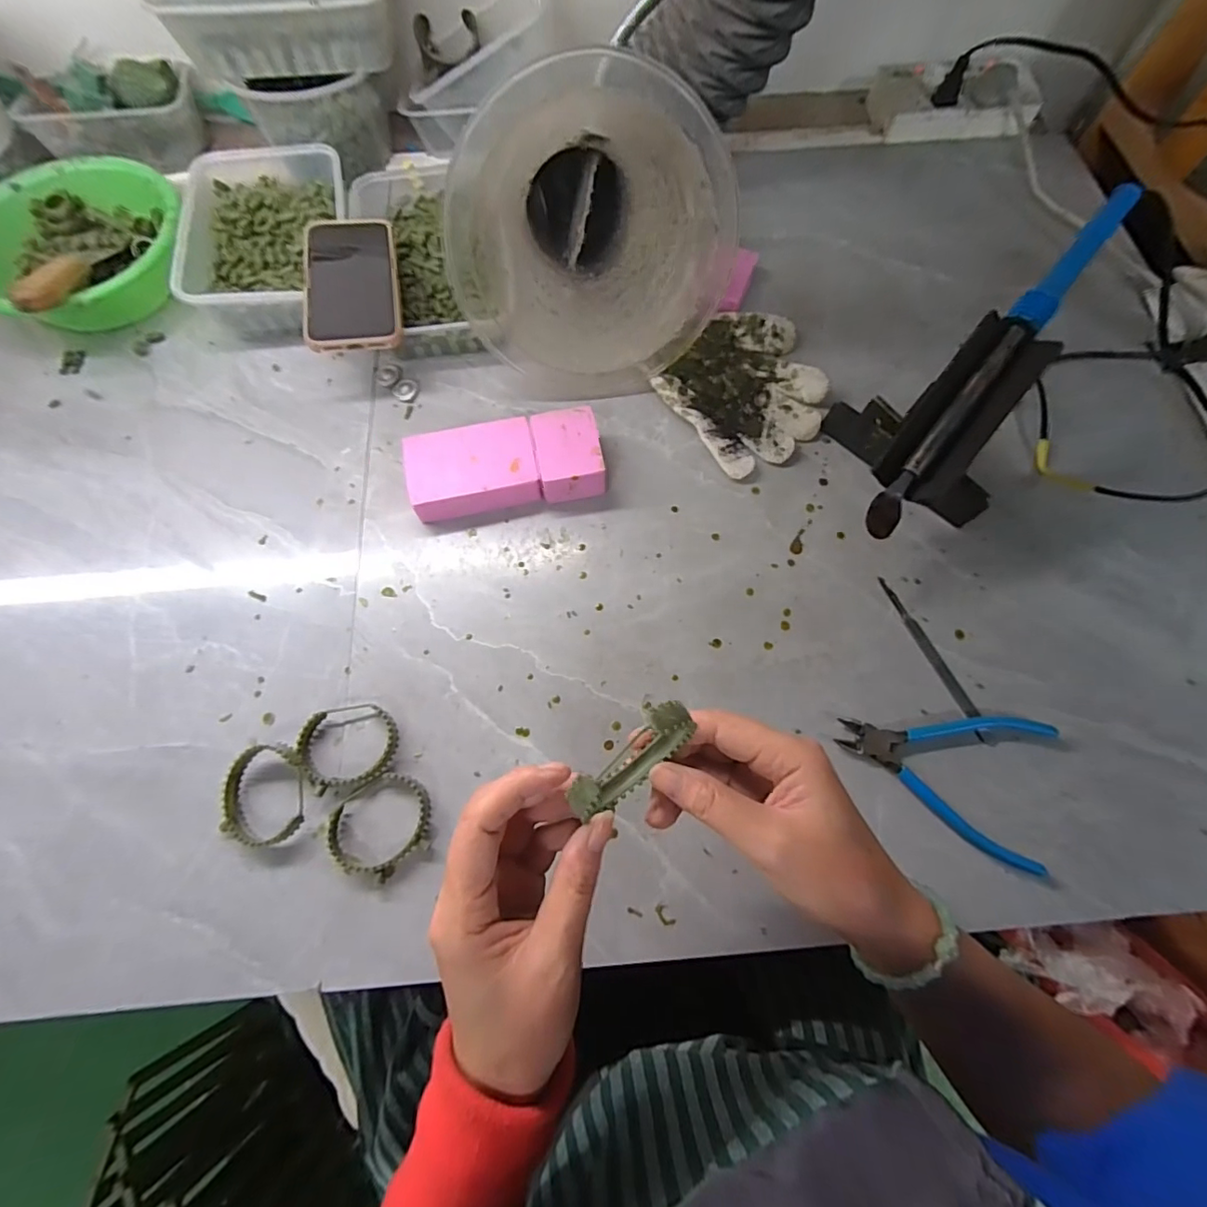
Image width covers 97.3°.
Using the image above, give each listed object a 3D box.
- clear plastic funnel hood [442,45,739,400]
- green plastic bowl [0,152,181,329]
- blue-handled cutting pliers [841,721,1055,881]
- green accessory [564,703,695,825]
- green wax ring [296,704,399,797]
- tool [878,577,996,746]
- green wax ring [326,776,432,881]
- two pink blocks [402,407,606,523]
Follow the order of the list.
[{"bbox_3d":[-0.004,-0.294,0.436,0.206,0.192,0.136,4,70,2],"label":"clear plastic funnel hood"},{"bbox_3d":[-0.503,-0.343,0.513,0.203,0.079,0.200,29,73,10],"label":"green plastic bowl"},{"bbox_3d":[0.243,0.109,0.379,0.140,0.014,0.102,23,72,8],"label":"blue-handled cutting pliers"},{"bbox_3d":[0.013,0.073,0.245,0.066,0.057,0.021,-39,74,-13],"label":"green accessory"},{"bbox_3d":[-0.186,0.101,0.386,0.067,0.019,0.059,-18,71,-6],"label":"green wax ring"},{"bbox_3d":[0.256,0.041,0.409,0.010,0.004,0.142,-22,71,-7],"label":"tool"},{"bbox_3d":[-0.154,0.154,0.369,0.071,0.014,0.063,-35,74,-12],"label":"green wax ring"},{"bbox_3d":[-0.083,-0.116,0.455,0.164,0.037,0.080,-11,70,-4],"label":"two pink blocks"}]

